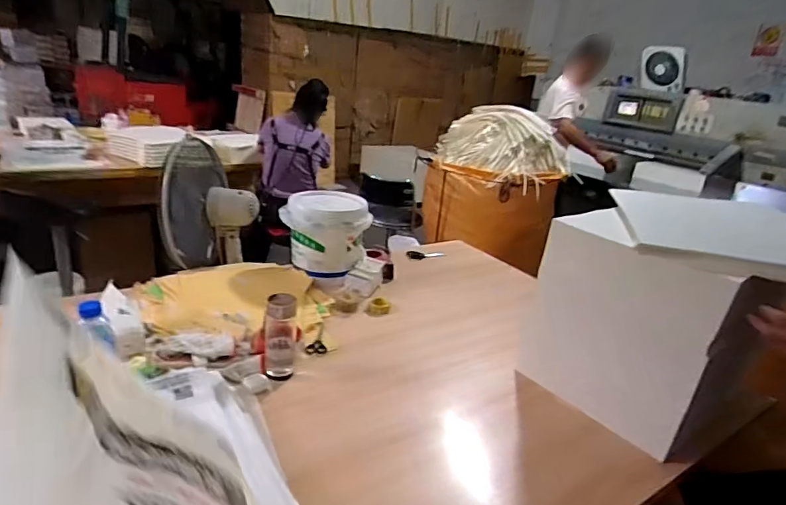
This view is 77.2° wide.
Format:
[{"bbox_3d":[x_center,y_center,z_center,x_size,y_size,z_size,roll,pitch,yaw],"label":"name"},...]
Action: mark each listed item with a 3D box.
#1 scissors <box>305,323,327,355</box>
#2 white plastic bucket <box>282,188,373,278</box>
[{"bbox_3d":[-0.199,0.219,1.251,0.049,0.017,0.150,2,22,-13],"label":"scissors"},{"bbox_3d":[-0.218,-0.062,1.561,0.216,0.223,0.236,6,22,-2],"label":"white plastic bucket"}]

